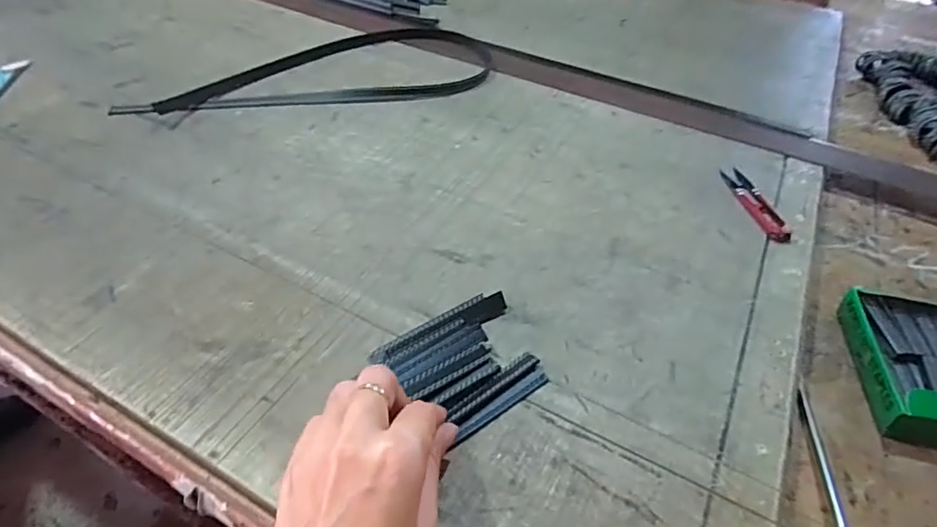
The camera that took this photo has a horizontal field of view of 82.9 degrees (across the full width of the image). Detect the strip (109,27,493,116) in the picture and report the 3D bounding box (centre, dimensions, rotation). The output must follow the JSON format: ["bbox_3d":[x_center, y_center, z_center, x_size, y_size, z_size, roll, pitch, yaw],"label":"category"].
[{"bbox_3d":[-0.174,-0.234,0.610,0.397,0.020,0.182,-11,47,-14],"label":"strip"}]

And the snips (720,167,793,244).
[{"bbox_3d":[0.257,-0.054,0.474,0.027,0.008,0.099,-3,46,-7],"label":"snips"}]

